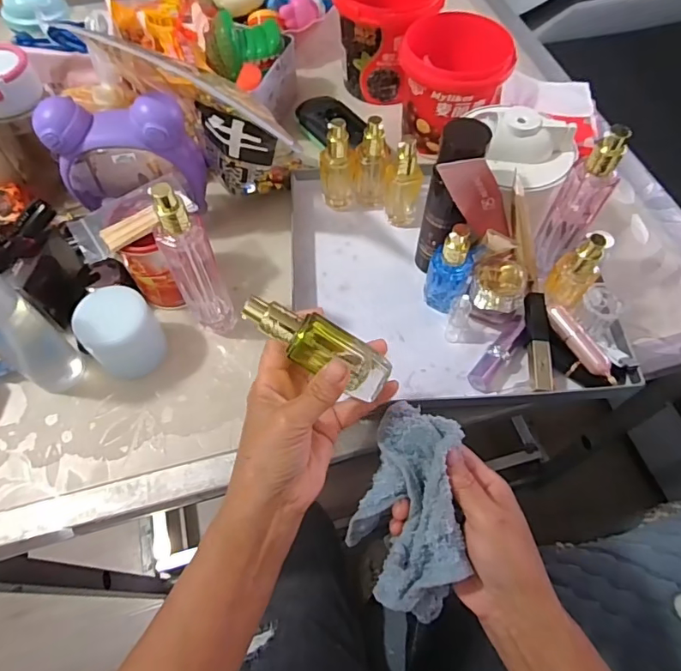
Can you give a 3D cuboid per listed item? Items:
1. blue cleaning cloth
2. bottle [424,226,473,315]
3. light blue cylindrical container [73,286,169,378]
[{"bbox_3d":[0.045,0.132,0.339,0.072,0.078,0.161,0,89,0],"label":"blue cleaning cloth"},{"bbox_3d":[0.107,-0.065,0.468,0.039,0.103,0.033,20,63,11],"label":"bottle"},{"bbox_3d":[-0.197,-0.001,0.445,0.063,0.076,0.055,-39,68,-20],"label":"light blue cylindrical container"}]

